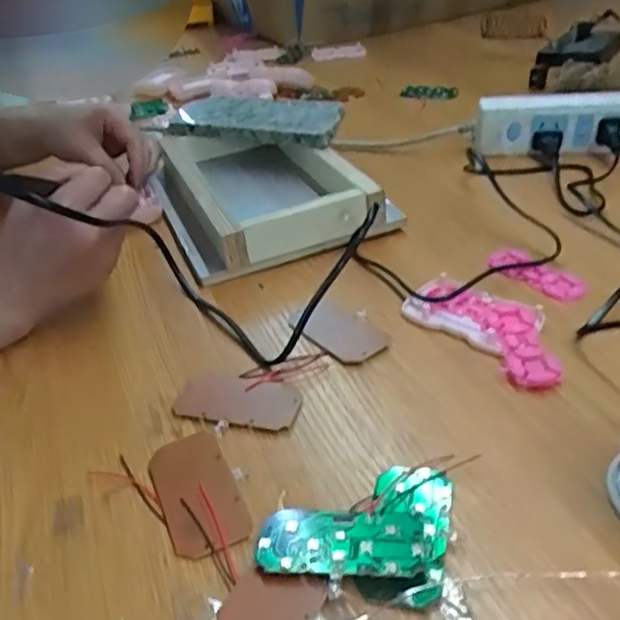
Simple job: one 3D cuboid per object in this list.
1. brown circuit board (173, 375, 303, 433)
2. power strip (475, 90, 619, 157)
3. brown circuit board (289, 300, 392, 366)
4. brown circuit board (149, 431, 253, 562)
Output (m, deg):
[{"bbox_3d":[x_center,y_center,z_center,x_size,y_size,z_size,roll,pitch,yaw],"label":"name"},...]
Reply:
[{"bbox_3d":[-0.043,0.055,0.385,0.075,0.007,0.041,5,36,15],"label":"brown circuit board"},{"bbox_3d":[0.266,-0.188,0.638,0.195,0.054,0.034,-2,35,5],"label":"power strip"},{"bbox_3d":[0.019,0.013,0.431,0.040,0.007,0.068,-32,47,-28],"label":"brown circuit board"},{"bbox_3d":[-0.058,0.092,0.329,0.038,0.006,0.076,-18,37,-17],"label":"brown circuit board"}]

